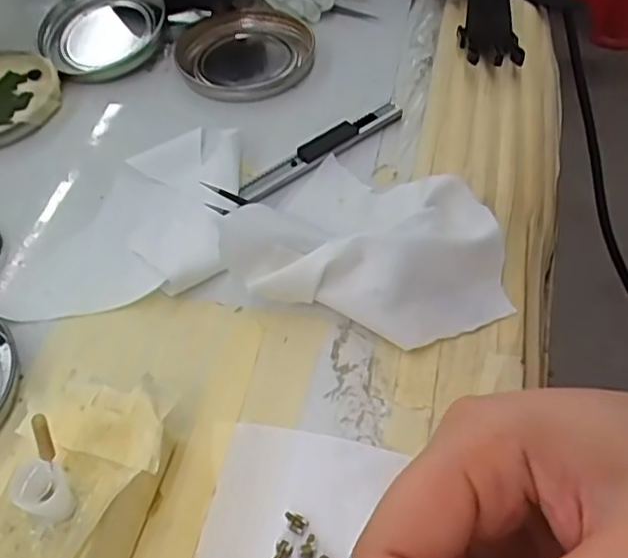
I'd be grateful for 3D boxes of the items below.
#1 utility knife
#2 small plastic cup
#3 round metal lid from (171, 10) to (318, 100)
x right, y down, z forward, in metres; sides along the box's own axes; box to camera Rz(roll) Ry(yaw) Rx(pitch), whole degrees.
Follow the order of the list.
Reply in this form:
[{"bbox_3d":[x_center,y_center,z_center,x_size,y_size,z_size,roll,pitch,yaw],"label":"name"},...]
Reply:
[{"bbox_3d":[0.004,-0.064,0.327,0.094,0.009,0.013,-33,57,-19],"label":"utility knife"},{"bbox_3d":[-0.076,0.061,0.187,0.011,0.022,0.013,23,57,22],"label":"small plastic cup"},{"bbox_3d":[-0.038,-0.131,0.381,0.078,0.012,0.076,-2,52,3],"label":"round metal lid"}]

